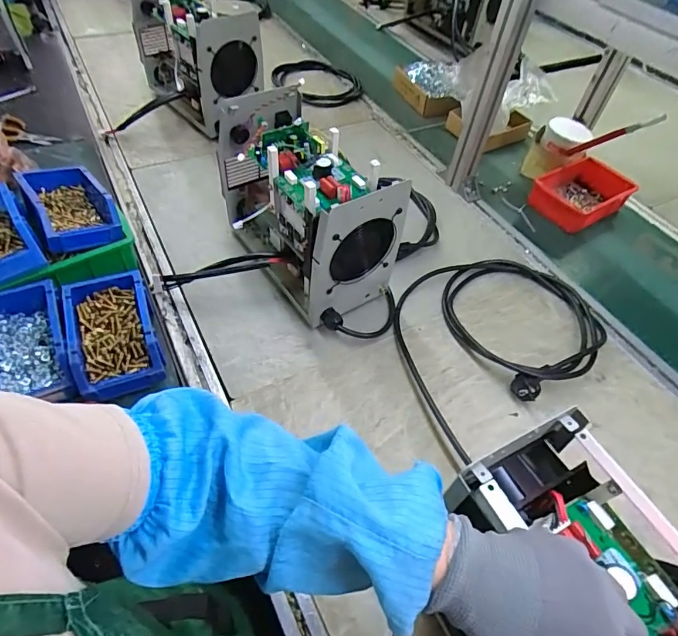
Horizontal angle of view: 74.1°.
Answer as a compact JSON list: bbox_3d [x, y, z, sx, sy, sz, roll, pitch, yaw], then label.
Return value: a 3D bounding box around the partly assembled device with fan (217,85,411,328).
[{"bbox_3d":[-0.056,-0.176,0.712,0.160,0.237,0.306,-26,59,-23],"label":"partly assembled device with fan"}]

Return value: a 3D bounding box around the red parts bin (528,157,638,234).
[{"bbox_3d":[0.510,-0.263,0.949,0.194,0.062,0.140,-25,58,-23],"label":"red parts bin"}]

